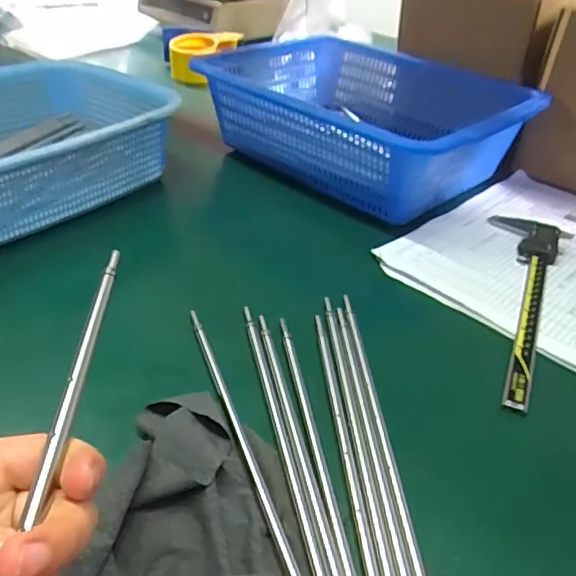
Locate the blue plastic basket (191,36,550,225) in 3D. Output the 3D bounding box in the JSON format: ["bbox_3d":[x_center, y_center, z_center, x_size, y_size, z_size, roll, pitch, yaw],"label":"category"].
[{"bbox_3d":[0.095,-0.201,0.685,0.346,0.112,0.266,26,42,26],"label":"blue plastic basket"}]

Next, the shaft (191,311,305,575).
[{"bbox_3d":[-0.024,0.098,0.342,0.011,0.006,0.271,-10,39,-18],"label":"shaft"}]

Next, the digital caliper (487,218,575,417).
[{"bbox_3d":[0.205,0.006,0.490,0.068,0.011,0.271,15,38,15],"label":"digital caliper"}]

